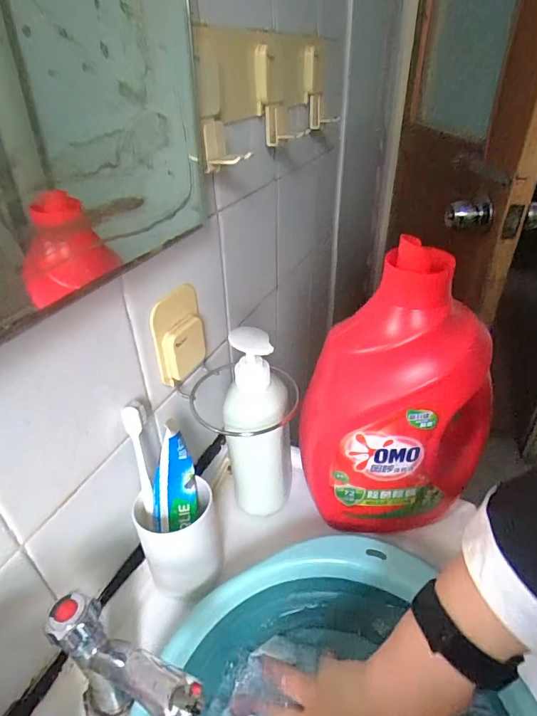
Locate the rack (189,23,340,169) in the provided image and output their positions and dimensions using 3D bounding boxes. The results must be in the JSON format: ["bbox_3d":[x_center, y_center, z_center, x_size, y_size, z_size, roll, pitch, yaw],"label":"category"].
[{"bbox_3d":[0.018,-0.302,0.477,0.063,0.099,0.374,9,36,13],"label":"rack"}]

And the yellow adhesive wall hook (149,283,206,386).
[{"bbox_3d":[-0.084,-0.024,0.416,0.018,0.081,0.065,15,37,21],"label":"yellow adhesive wall hook"}]

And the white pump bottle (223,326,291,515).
[{"bbox_3d":[-0.012,0.070,0.444,0.084,0.206,0.075,-3,35,-4],"label":"white pump bottle"}]

